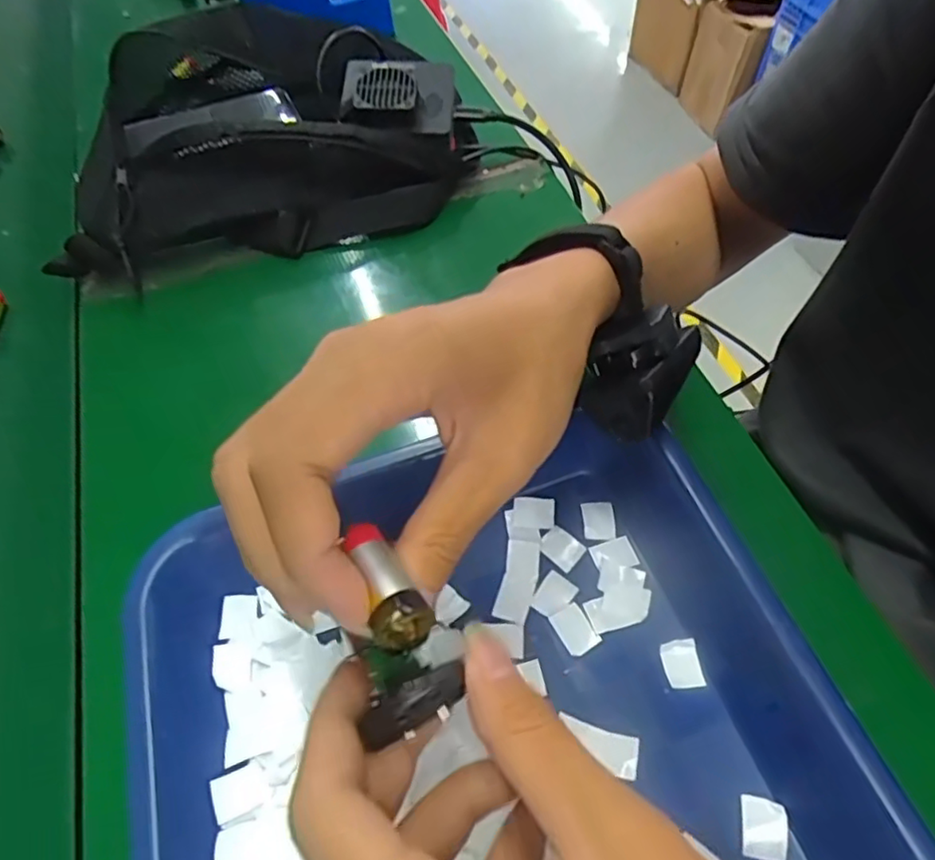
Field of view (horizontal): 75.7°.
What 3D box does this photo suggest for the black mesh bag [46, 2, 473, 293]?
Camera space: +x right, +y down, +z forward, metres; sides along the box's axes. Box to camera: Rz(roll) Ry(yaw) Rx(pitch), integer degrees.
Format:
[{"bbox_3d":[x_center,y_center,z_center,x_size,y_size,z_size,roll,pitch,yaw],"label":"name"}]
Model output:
[{"bbox_3d":[-0.144,-0.215,0.415,0.281,0.105,0.172,-12,58,-8],"label":"black mesh bag"}]

